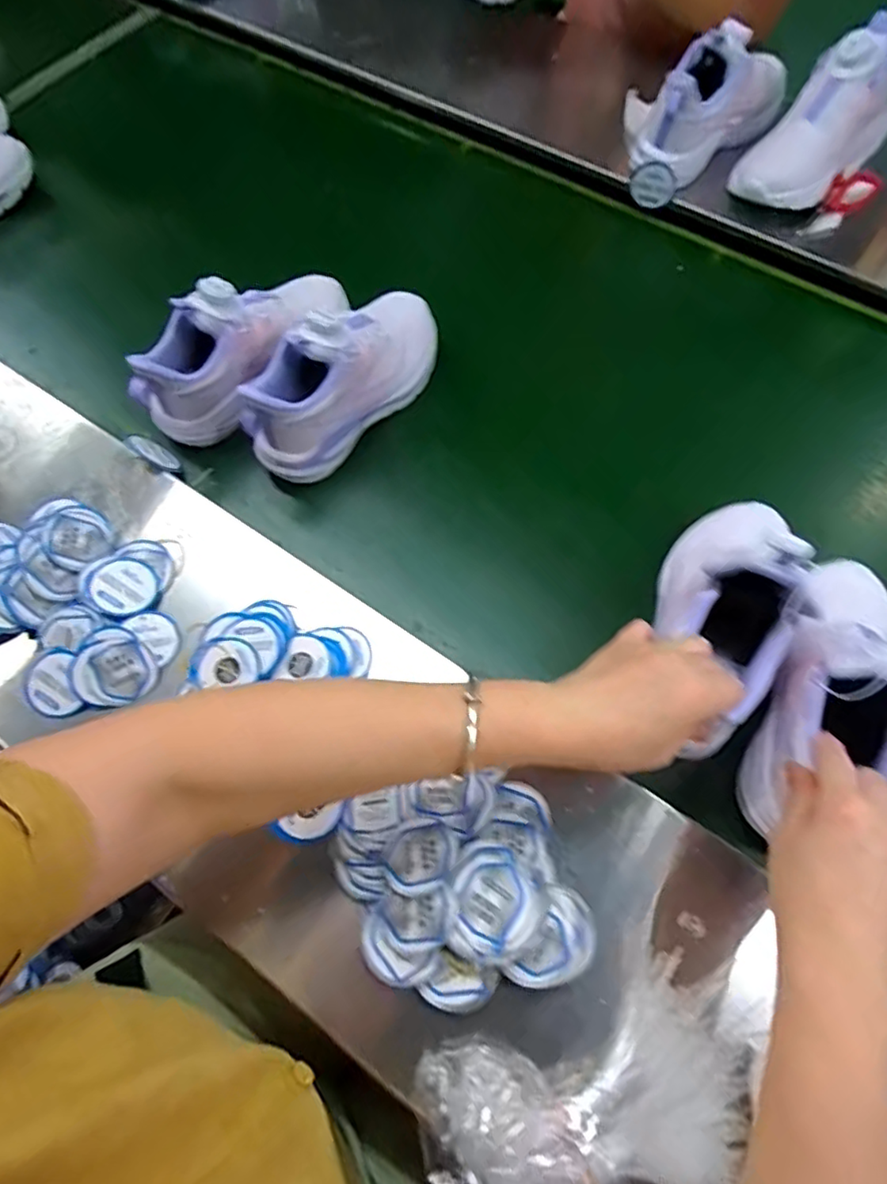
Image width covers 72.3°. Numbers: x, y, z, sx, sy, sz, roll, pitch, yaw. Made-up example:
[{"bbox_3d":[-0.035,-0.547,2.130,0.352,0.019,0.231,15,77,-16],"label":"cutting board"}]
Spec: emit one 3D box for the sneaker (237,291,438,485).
[{"bbox_3d":[-0.087,-0.200,0.537,0.079,0.100,0.215,37,72,14],"label":"sneaker"}]

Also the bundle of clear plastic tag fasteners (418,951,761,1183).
[{"bbox_3d":[0.088,0.290,0.345,0.191,0.035,0.124,-28,70,-11],"label":"bundle of clear plastic tag fasteners"}]

